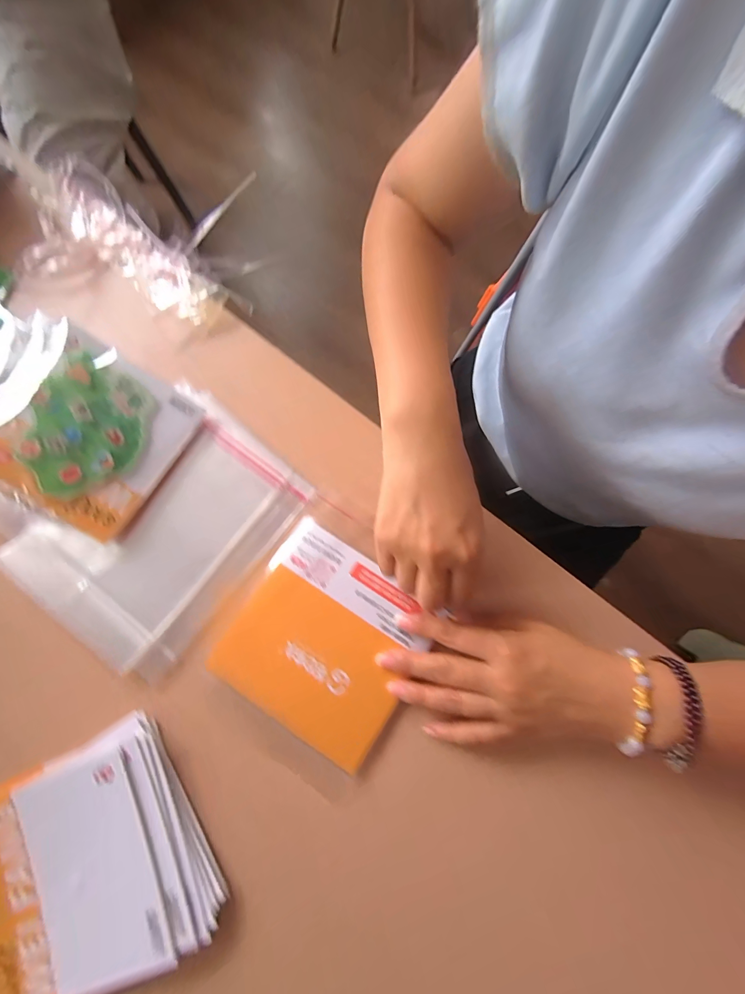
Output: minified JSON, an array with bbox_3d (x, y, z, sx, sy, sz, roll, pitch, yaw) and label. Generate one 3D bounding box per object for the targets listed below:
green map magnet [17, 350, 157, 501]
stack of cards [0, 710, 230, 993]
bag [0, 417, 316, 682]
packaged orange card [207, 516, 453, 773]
[{"bbox_3d":[-0.232,-0.055,0.293,0.088,0.005,0.110,22,80,-6],"label":"green map magnet"},{"bbox_3d":[-0.203,0.257,0.247,0.160,0.016,0.147,-26,81,-3],"label":"stack of cards"},{"bbox_3d":[-0.170,0.028,0.295,0.165,0.009,0.197,38,82,8],"label":"bag"},{"bbox_3d":[-0.035,0.107,0.276,0.134,0.013,0.134,32,81,7],"label":"packaged orange card"}]

